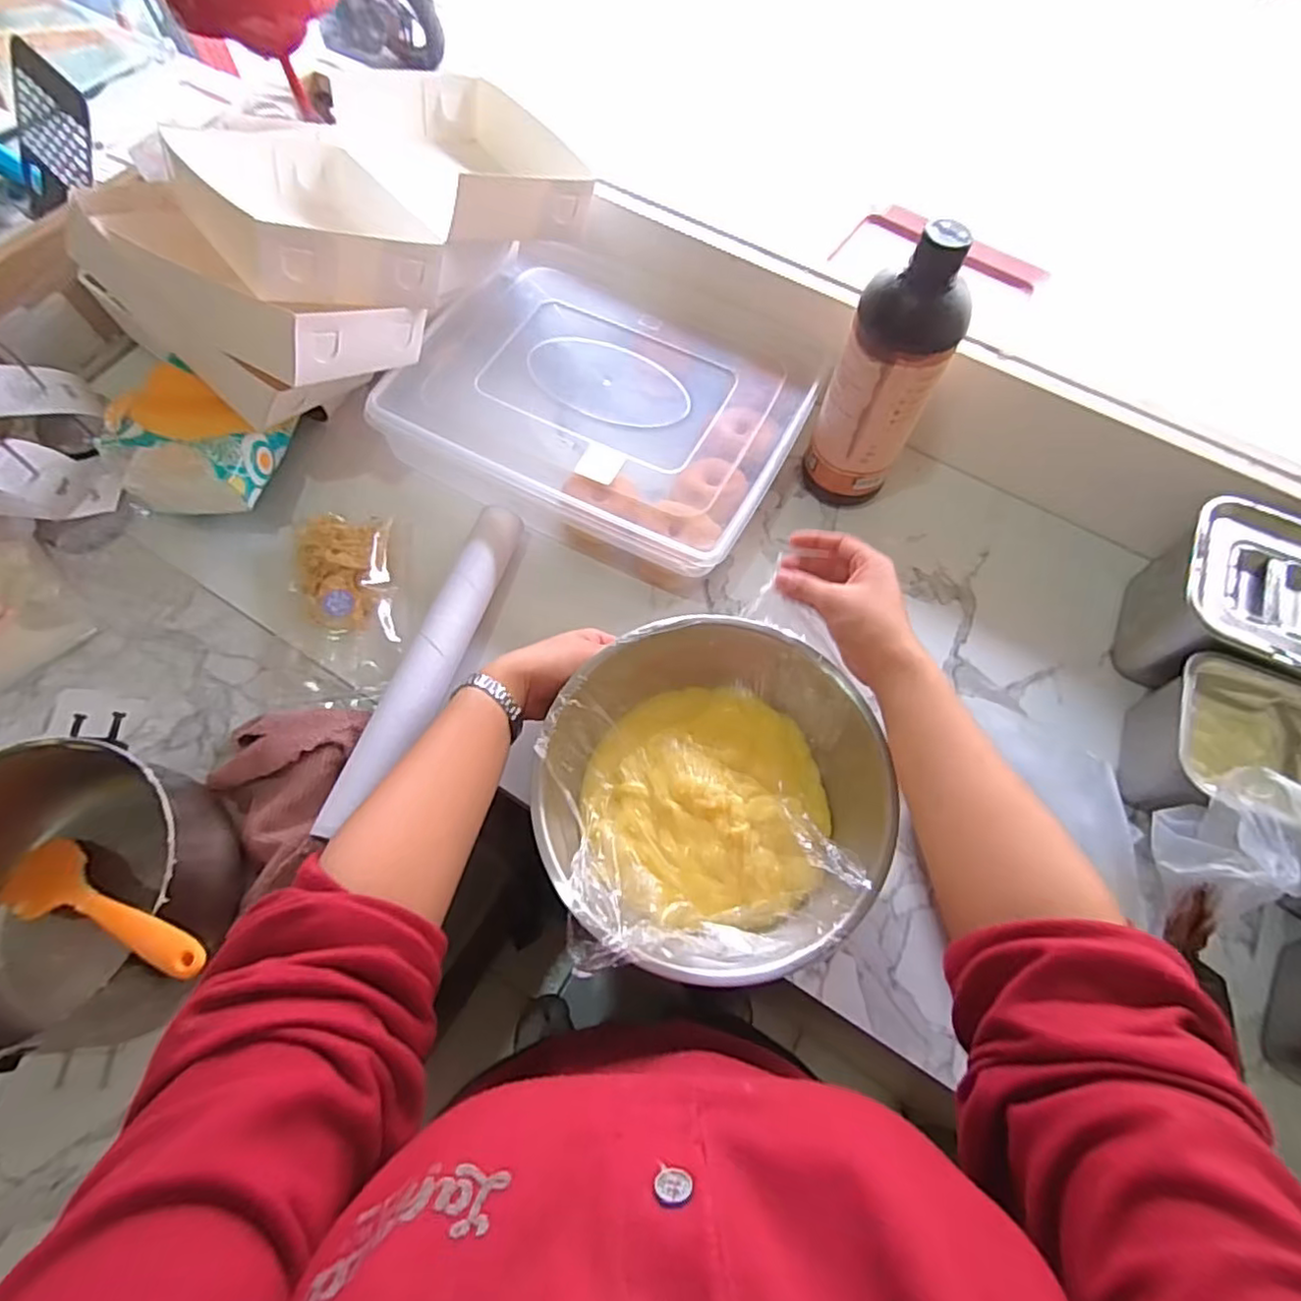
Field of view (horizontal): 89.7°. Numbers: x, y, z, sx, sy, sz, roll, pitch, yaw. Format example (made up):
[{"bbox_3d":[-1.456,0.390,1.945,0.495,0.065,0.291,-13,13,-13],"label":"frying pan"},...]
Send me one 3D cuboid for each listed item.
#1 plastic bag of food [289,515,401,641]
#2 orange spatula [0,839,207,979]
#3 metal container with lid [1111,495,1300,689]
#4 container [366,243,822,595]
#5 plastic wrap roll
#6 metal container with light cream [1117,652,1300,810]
[{"bbox_3d":[-0.276,-0.065,0.586,0.084,0.029,0.120,-10,66,-6],"label":"plastic bag of food"},{"bbox_3d":[-0.353,0.163,0.416,0.277,0.009,0.051,0,60,33],"label":"orange spatula"},{"bbox_3d":[0.490,-0.023,0.551,0.141,0.115,0.155,25,67,9],"label":"metal container with lid"},{"bbox_3d":[-0.038,-0.238,0.640,0.350,0.069,0.289,27,67,10],"label":"container"},{"bbox_3d":[-0.176,0.007,0.541,0.042,0.039,0.302,17,66,6],"label":"plastic wrap roll"},{"bbox_3d":[0.444,0.078,0.504,0.119,0.087,0.112,18,66,6],"label":"metal container with light cream"}]

